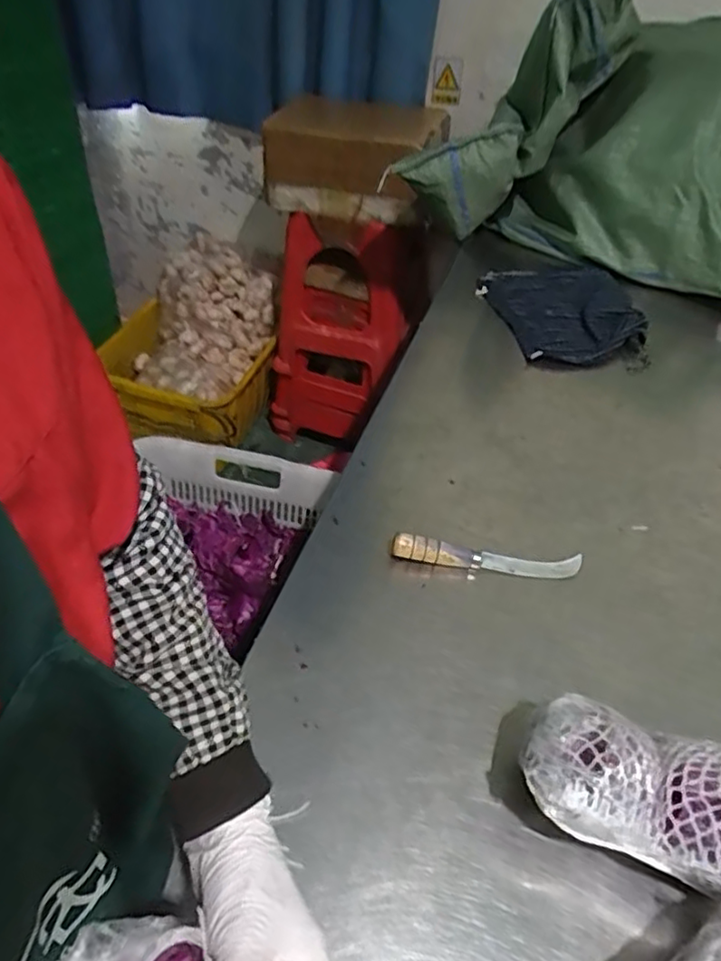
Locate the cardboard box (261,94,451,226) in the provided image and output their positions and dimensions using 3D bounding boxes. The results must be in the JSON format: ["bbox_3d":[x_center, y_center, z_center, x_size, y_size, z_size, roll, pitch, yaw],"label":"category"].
[{"bbox_3d":[-0.012,-0.788,1.560,0.409,0.207,0.258,13,45,5],"label":"cardboard box"}]

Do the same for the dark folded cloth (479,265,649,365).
[{"bbox_3d":[0.363,-0.292,1.125,0.267,0.052,0.290,-8,46,-14],"label":"dark folded cloth"}]

